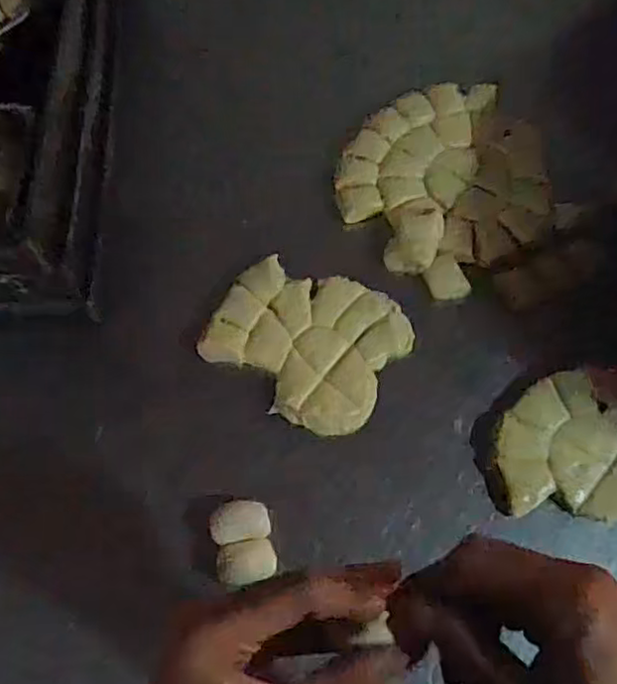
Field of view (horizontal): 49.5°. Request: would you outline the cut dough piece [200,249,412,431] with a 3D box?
[{"bbox_3d":[-0.001,-0.004,0.555,0.147,0.013,0.126,30,70,8],"label":"cut dough piece"}]

